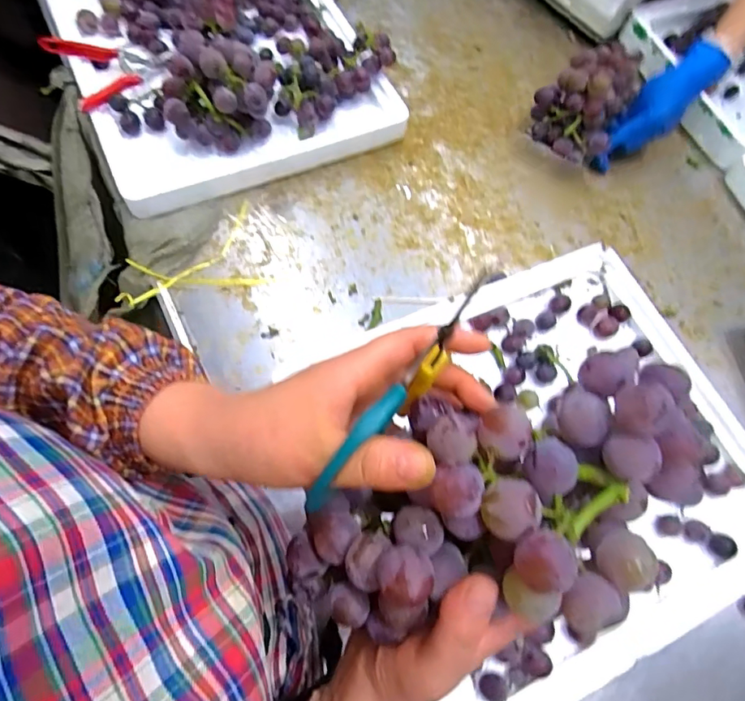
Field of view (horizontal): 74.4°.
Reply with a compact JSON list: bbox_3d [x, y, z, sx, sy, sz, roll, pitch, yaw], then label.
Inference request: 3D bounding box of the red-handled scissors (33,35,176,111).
[{"bbox_3d":[-0.352,-0.392,0.670,0.142,0.030,0.129,-32,72,-15],"label":"red-handled scissors"}]

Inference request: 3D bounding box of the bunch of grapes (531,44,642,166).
[{"bbox_3d":[0.298,-0.350,0.677,0.100,0.105,0.153,39,70,12],"label":"bunch of grapes"}]

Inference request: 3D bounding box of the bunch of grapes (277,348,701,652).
[{"bbox_3d":[0.053,0.082,0.236,0.209,0.068,0.117,-24,70,7],"label":"bunch of grapes"}]

